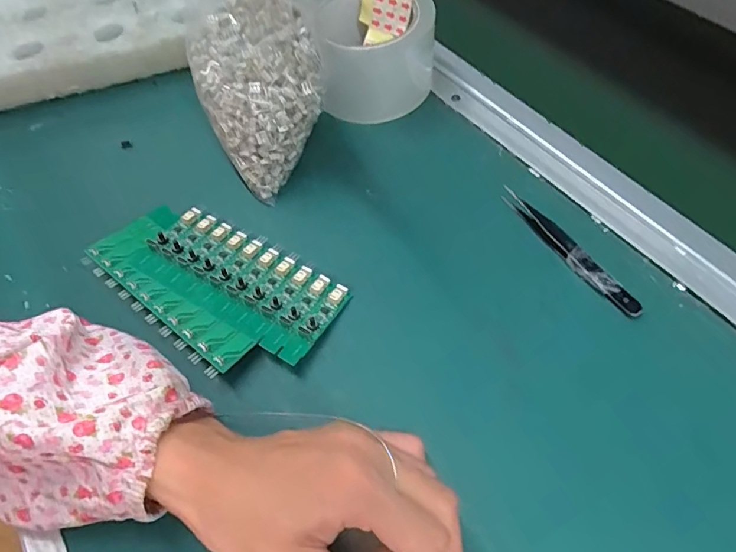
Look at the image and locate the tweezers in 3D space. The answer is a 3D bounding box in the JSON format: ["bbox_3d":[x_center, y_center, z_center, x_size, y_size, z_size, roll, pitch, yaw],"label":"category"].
[{"bbox_3d":[0.129,-0.017,0.308,0.012,0.008,0.113,-32,63,-16],"label":"tweezers"}]

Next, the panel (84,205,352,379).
[{"bbox_3d":[-0.102,0.003,0.306,0.162,0.010,0.088,29,64,18],"label":"panel"}]

